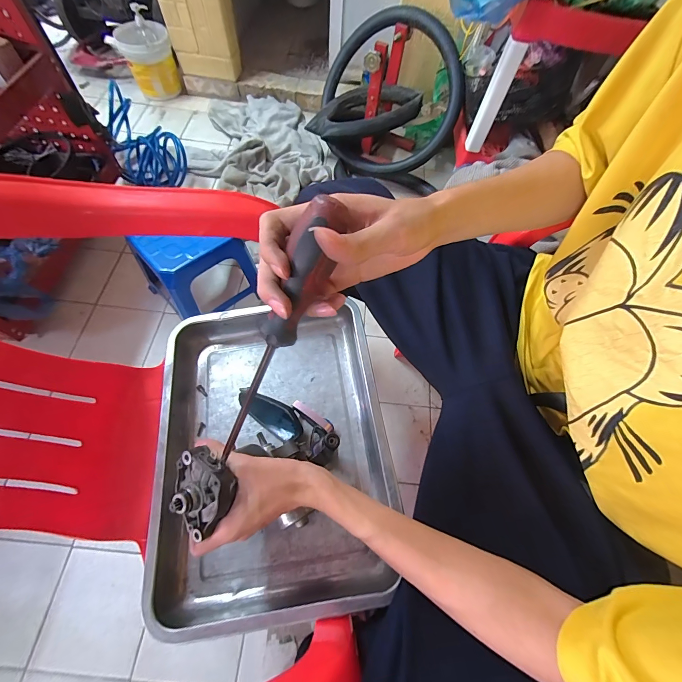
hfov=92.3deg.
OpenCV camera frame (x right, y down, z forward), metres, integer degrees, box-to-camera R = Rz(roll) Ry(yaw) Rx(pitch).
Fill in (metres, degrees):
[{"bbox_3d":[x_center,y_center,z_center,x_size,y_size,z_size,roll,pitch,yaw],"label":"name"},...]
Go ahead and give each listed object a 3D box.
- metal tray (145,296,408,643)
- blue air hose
[{"bbox_3d":[-0.093,0.127,0.442,0.293,0.069,0.387,-6,64,-8],"label":"metal tray"},{"bbox_3d":[-0.680,-0.677,1.118,0.190,0.241,0.228,-40,73,-21],"label":"blue air hose"}]

